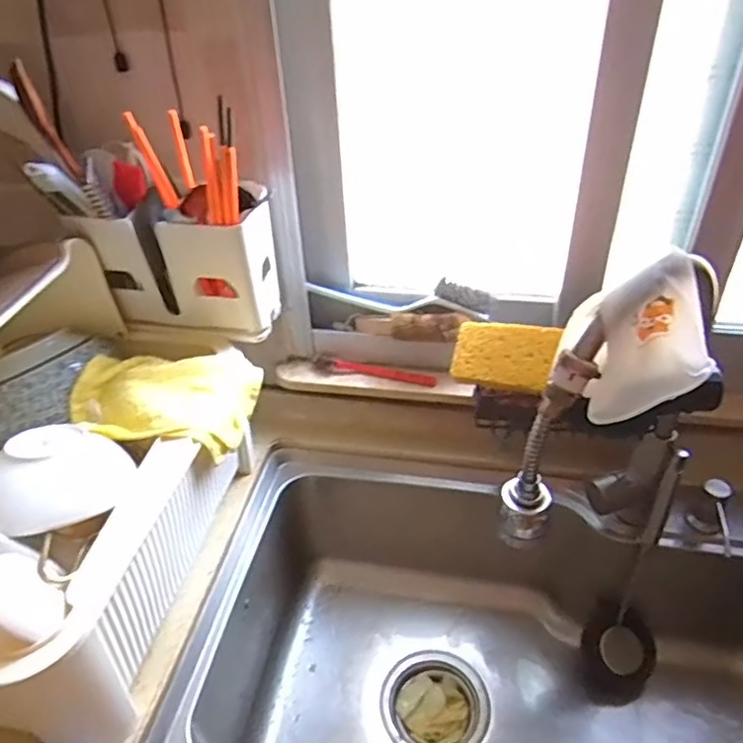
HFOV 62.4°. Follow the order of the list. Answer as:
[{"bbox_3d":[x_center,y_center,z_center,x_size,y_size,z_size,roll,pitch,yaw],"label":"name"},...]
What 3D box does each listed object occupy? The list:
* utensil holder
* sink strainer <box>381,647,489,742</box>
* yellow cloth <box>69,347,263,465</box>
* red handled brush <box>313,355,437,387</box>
[{"bbox_3d":[-0.222,-0.133,0.722,0.196,0.187,0.102,5,38,9],"label":"utensil holder"},{"bbox_3d":[0.084,0.445,0.816,0.135,0.037,0.137,-1,38,1],"label":"sink strainer"},{"bbox_3d":[-0.228,0.029,0.681,0.179,0.069,0.144,1,38,5],"label":"yellow cloth"},{"bbox_3d":[0.001,-0.002,0.836,0.170,0.018,0.022,7,39,12],"label":"red handled brush"}]

